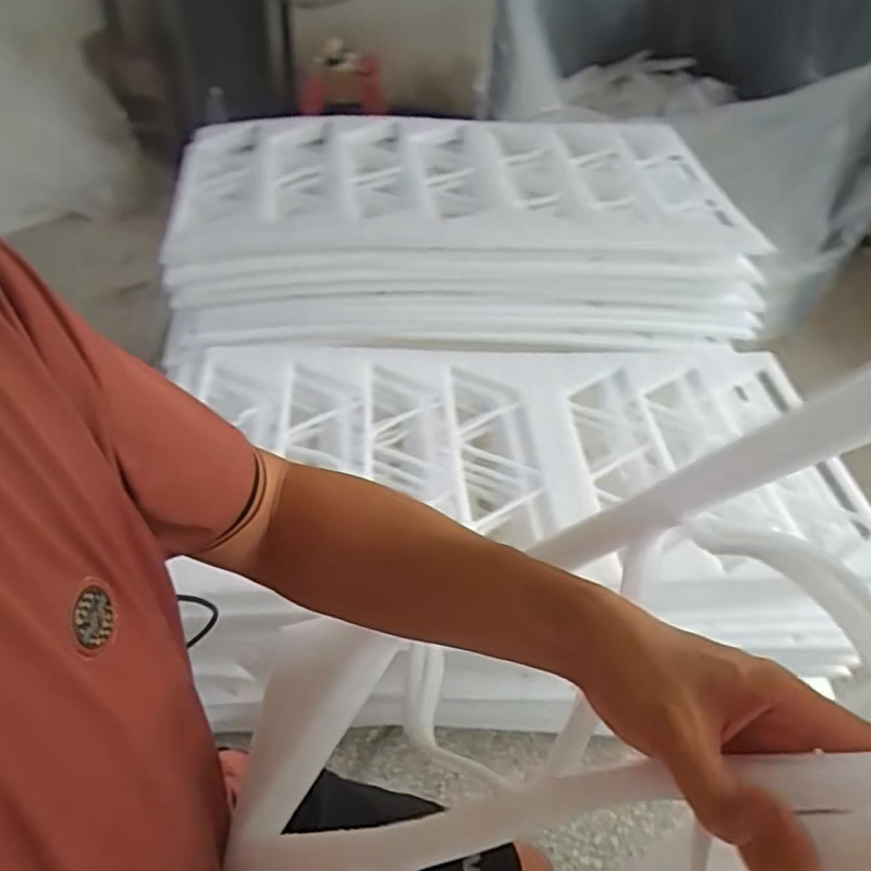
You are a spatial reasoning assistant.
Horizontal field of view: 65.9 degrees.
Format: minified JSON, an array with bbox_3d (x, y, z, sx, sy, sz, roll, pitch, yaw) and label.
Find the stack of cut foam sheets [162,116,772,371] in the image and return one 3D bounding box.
[{"bbox_3d":[0.055,-0.442,1.411,1.091,0.215,0.562,-3,46,-9],"label":"stack of cut foam sheets"}]

